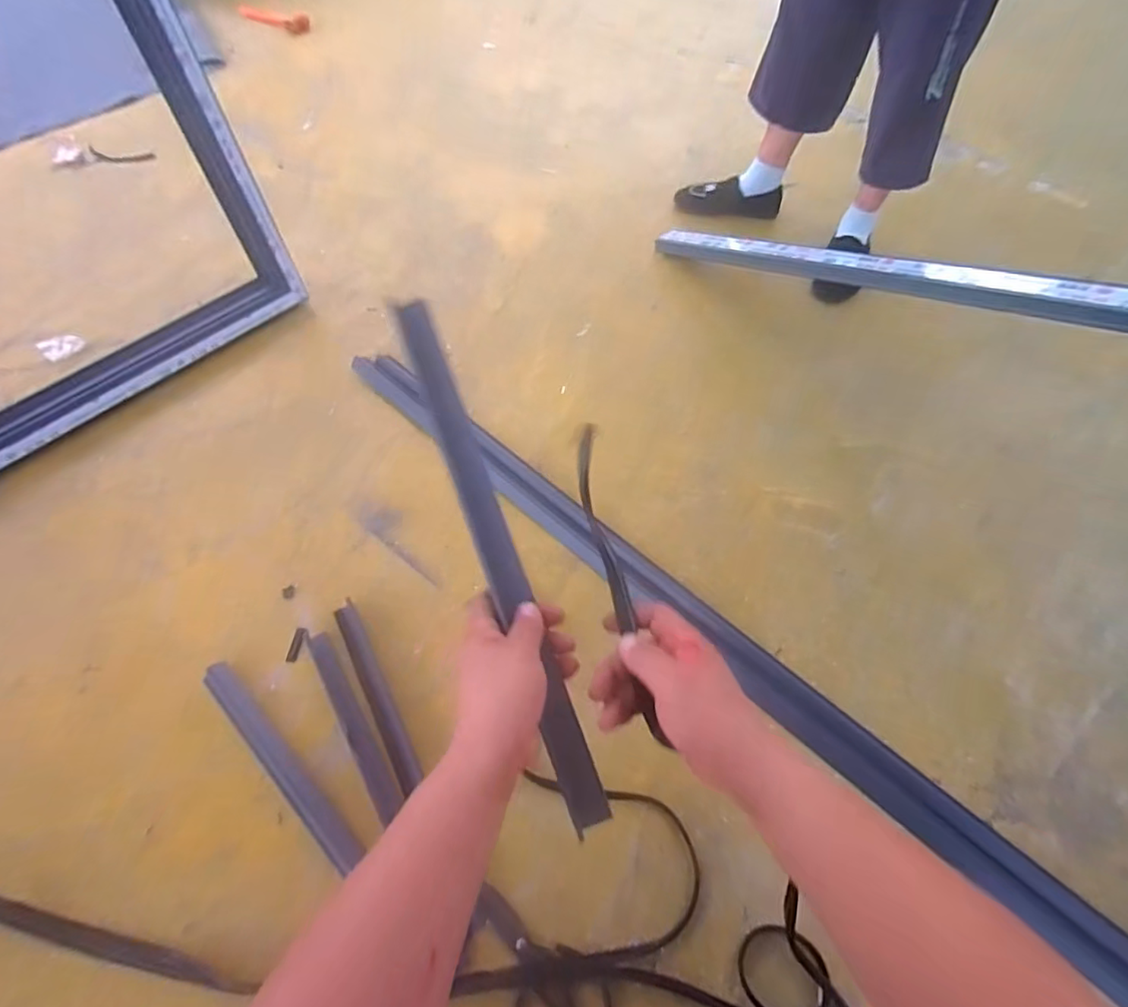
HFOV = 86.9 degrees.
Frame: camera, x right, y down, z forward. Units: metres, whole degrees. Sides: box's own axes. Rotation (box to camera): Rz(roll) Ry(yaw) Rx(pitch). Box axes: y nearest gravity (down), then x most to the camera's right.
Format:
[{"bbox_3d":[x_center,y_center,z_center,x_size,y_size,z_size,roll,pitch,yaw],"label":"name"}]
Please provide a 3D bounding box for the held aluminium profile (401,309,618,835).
[{"bbox_3d":[-0.053,0.043,0.481,0.031,0.014,0.443,-19,86,-13],"label":"held aluminium profile"}]

